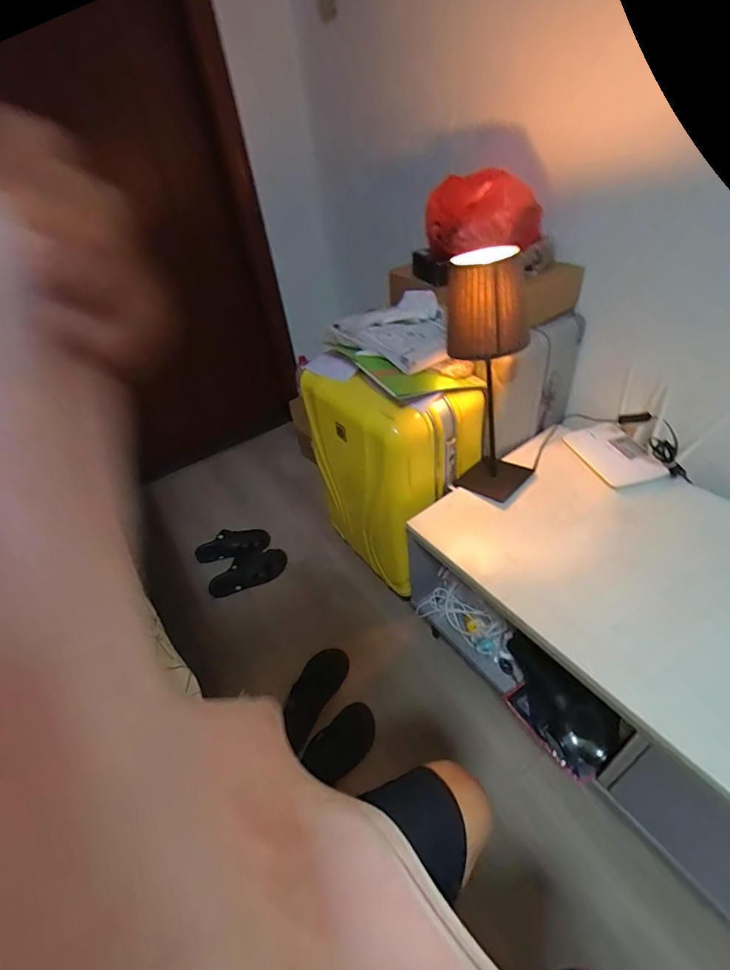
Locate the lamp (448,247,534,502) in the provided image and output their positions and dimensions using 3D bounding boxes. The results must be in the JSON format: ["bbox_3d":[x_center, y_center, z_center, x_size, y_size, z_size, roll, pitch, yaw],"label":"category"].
[{"bbox_3d":[0.246,-0.189,0.832,0.173,0.444,0.140,8,44,16],"label":"lamp"}]

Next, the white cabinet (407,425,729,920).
[{"bbox_3d":[0.610,0.316,0.781,0.528,0.362,0.995,-31,47,-25],"label":"white cabinet"}]

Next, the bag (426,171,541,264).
[{"bbox_3d":[0.239,-0.550,0.883,0.226,0.137,0.099,17,47,24],"label":"bag"}]

